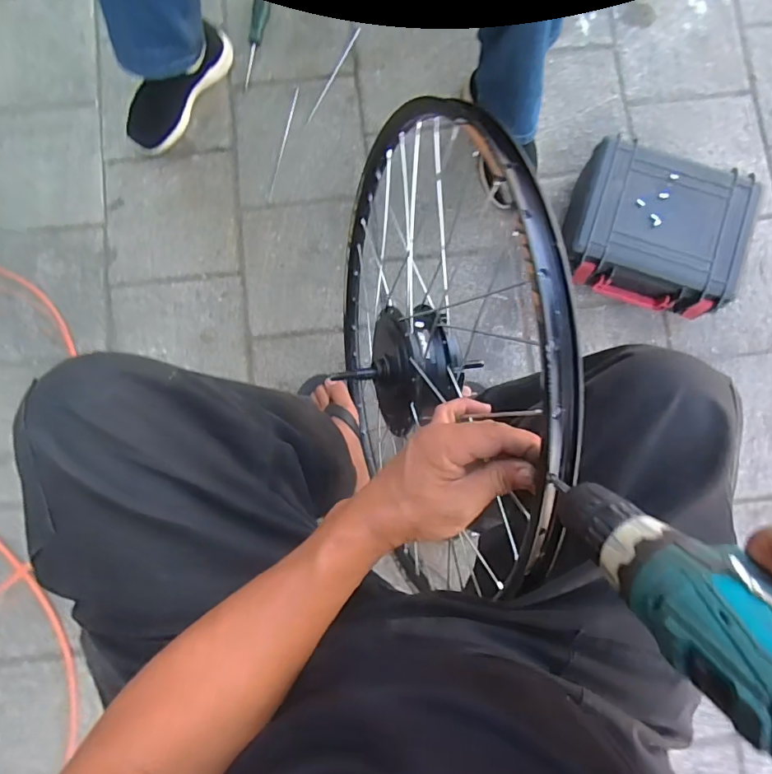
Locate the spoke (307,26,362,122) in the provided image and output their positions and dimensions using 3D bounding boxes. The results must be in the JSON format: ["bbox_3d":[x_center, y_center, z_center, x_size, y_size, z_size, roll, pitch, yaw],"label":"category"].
[{"bbox_3d":[-0.101,-0.608,0.942,0.010,0.010,0.233,24,84,4],"label":"spoke"}]

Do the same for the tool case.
[{"bbox_3d":[0.436,-0.255,0.808,0.267,0.117,0.236,19,84,3],"label":"tool case"}]

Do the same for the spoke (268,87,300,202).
[{"bbox_3d":[-0.189,-0.457,0.902,0.008,0.004,0.247,9,76,2],"label":"spoke"}]

